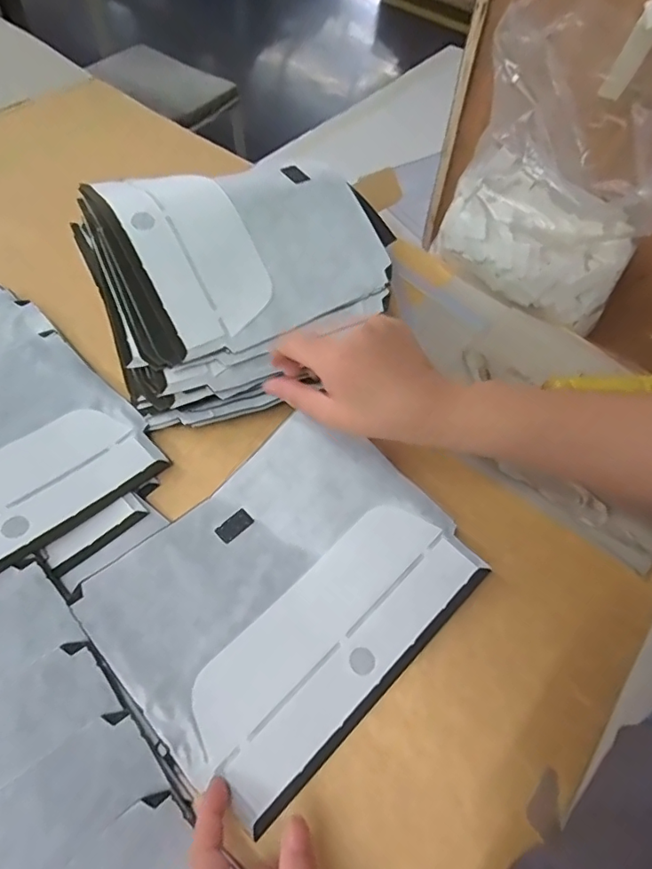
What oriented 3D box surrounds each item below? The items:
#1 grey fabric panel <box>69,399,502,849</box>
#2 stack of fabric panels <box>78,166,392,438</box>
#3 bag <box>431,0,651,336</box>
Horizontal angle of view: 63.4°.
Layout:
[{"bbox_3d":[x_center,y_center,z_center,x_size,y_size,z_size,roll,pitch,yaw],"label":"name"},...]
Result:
[{"bbox_3d":[-0.027,0.107,0.386,0.244,0.028,0.195,-38,67,-24],"label":"grey fabric panel"},{"bbox_3d":[-0.070,-0.123,0.454,0.247,0.046,0.212,-4,88,-10],"label":"stack of fabric panels"},{"bbox_3d":[0.215,-0.233,0.486,0.187,0.224,0.122,22,59,11],"label":"bag"}]

